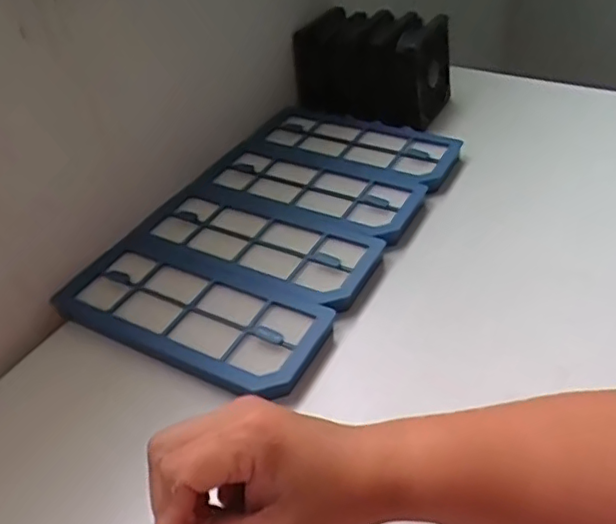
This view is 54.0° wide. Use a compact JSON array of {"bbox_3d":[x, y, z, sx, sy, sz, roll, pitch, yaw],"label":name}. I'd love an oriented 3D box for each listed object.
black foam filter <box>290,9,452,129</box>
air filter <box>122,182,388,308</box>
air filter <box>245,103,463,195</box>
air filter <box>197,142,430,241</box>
[{"bbox_3d":[0.075,-0.227,0.701,0.168,0.113,0.081,21,47,28],"label":"black foam filter"},{"bbox_3d":[-0.045,-0.020,0.513,0.205,0.012,0.092,20,46,21],"label":"air filter"},{"bbox_3d":[0.048,-0.126,0.630,0.215,0.020,0.098,22,47,23],"label":"air filter"},{"bbox_3d":[0.003,-0.071,0.571,0.199,0.017,0.092,21,46,22],"label":"air filter"}]

